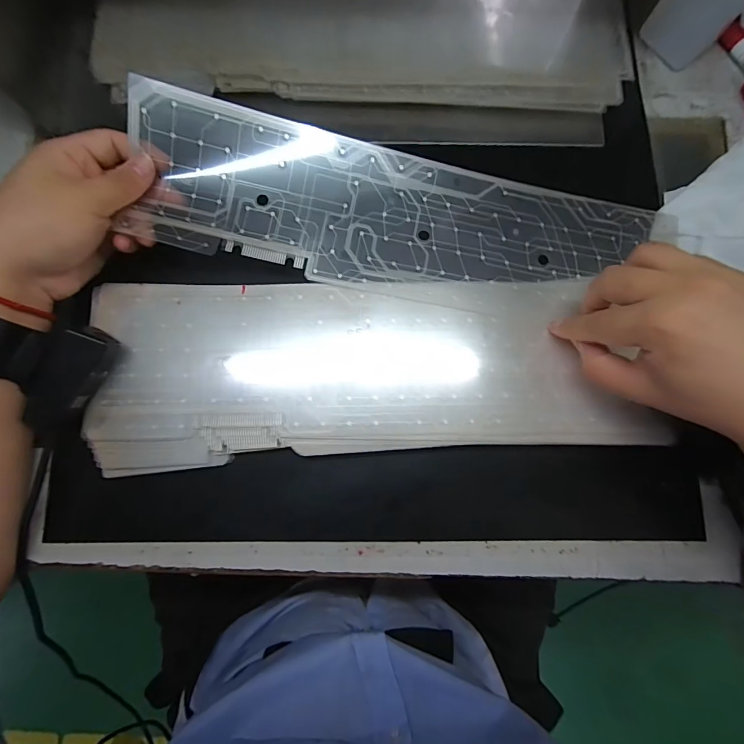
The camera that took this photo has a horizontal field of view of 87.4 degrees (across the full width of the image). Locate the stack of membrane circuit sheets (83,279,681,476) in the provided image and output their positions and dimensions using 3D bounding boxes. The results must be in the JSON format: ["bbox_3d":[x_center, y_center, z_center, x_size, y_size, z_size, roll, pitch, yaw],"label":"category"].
[{"bbox_3d":[-0.003,-0.001,0.284,0.382,0.013,0.131,0,85,0],"label":"stack of membrane circuit sheets"}]

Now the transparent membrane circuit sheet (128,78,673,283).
[{"bbox_3d":[0.015,-0.117,0.290,0.371,0.020,0.109,12,85,-2],"label":"transparent membrane circuit sheet"}]

